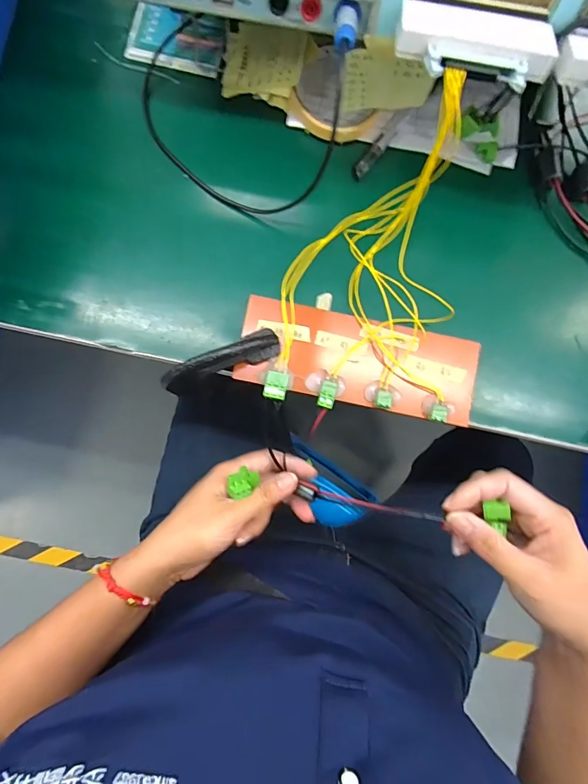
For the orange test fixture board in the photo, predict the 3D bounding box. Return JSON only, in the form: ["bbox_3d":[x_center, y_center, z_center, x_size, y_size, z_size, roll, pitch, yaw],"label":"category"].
[{"bbox_3d":[0.054,-0.025,0.330,0.193,0.021,0.081,9,83,-1],"label":"orange test fixture board"}]

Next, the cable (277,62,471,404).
[{"bbox_3d":[0.047,-0.085,0.292,0.138,0.112,0.195,-7,84,-3],"label":"cable"}]

